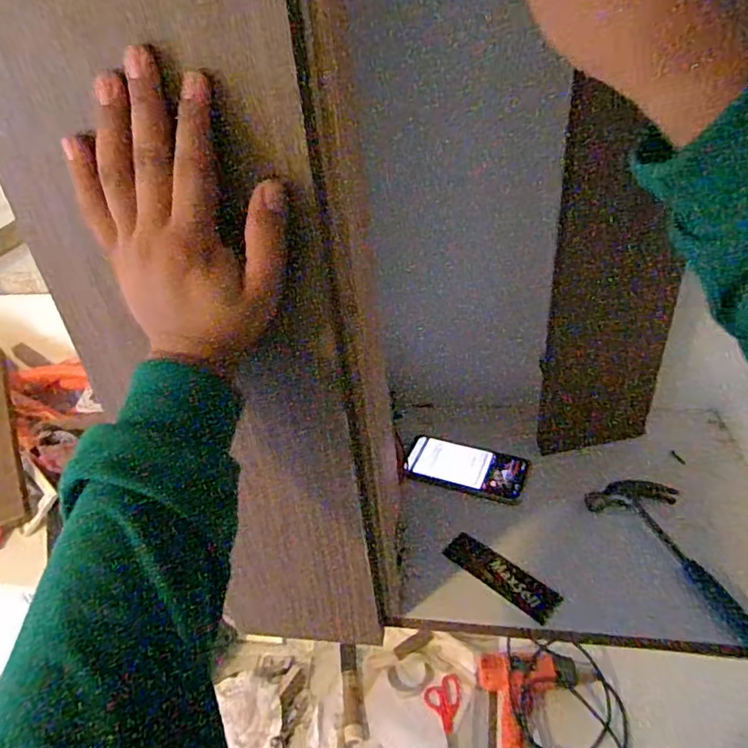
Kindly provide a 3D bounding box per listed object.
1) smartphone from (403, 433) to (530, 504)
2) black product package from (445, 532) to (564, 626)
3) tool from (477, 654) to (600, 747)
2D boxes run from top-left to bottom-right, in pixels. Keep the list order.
[{"bbox_3d":[0.126,0.126,0.748,0.159,0.011,0.090,11,32,14],"label":"smartphone"},{"bbox_3d":[0.144,0.228,0.622,0.130,0.005,0.042,28,50,34],"label":"black product package"},{"bbox_3d":[0.296,0.613,1.010,0.212,0.062,0.183,2,35,12],"label":"tool"}]

